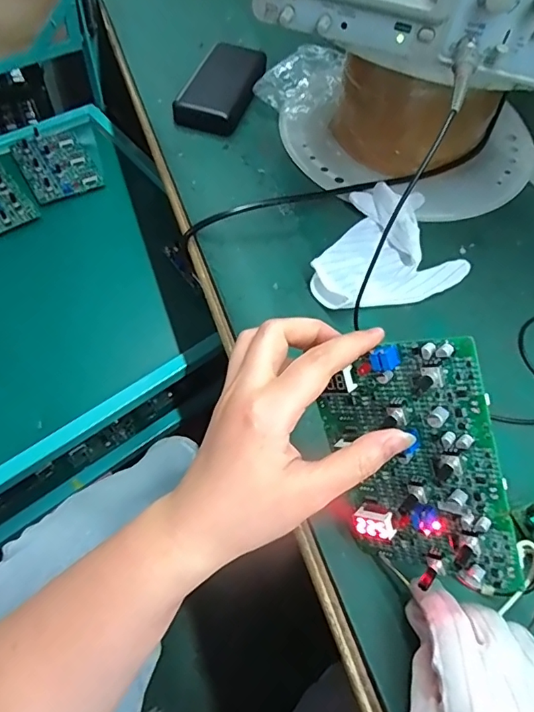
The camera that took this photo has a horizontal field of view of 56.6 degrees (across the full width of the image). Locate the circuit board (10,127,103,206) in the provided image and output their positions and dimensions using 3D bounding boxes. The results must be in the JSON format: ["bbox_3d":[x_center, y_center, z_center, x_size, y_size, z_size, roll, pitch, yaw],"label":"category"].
[{"bbox_3d":[-0.338,-0.309,0.790,0.101,0.017,0.149,-26,64,-19],"label":"circuit board"}]

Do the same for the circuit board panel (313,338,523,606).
[{"bbox_3d":[0.080,0.064,0.284,0.102,0.146,0.015,-3,20,42],"label":"circuit board panel"}]

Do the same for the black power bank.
[{"bbox_3d":[-0.057,-0.335,0.618,0.081,0.030,0.148,12,57,5],"label":"black power bank"}]

